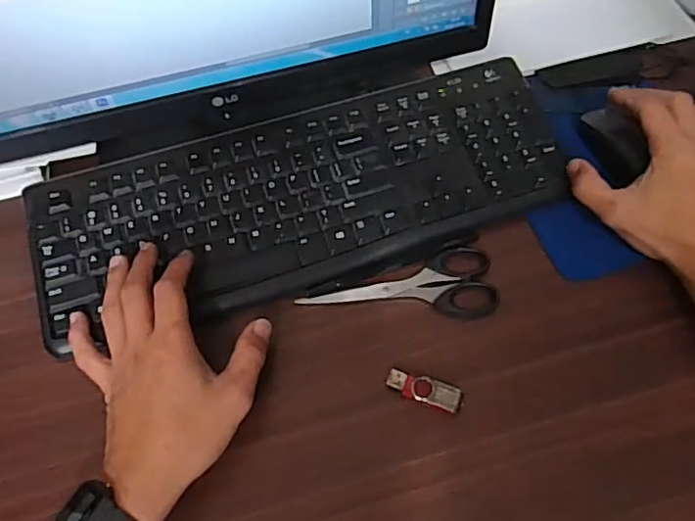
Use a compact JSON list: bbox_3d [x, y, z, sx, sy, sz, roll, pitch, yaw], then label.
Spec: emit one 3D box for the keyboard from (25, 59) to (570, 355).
[{"bbox_3d":[-0.033,-0.057,0.487,0.429,0.026,0.153,-15,62,-7],"label":"keyboard"}]

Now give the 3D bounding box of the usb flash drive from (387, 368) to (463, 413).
[{"bbox_3d":[0.054,0.091,0.415,0.053,0.008,0.017,19,63,12],"label":"usb flash drive"}]

